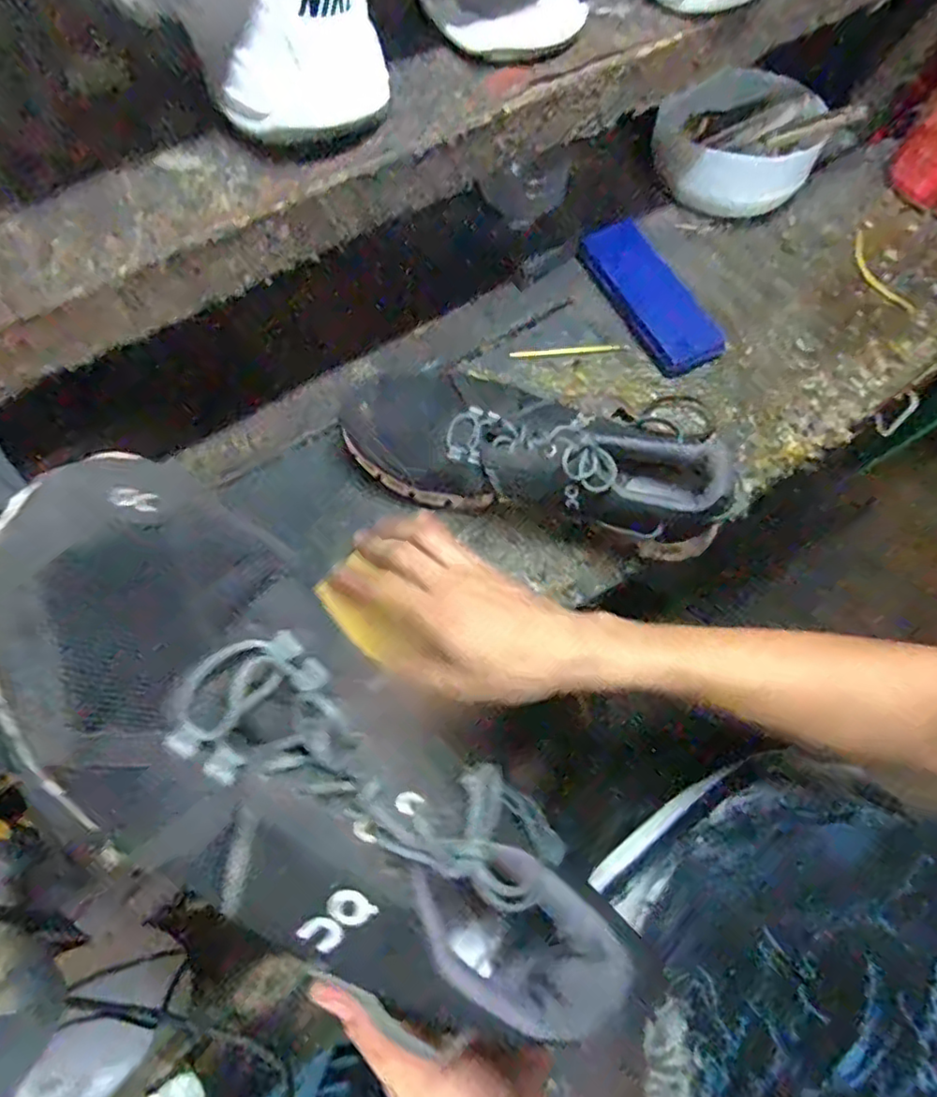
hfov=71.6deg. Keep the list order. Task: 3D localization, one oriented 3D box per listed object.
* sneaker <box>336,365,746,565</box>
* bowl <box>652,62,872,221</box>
[{"bbox_3d":[0.048,-0.072,0.471,0.274,0.091,0.101,20,68,3],"label":"sneaker"},{"bbox_3d":[0.272,-0.397,0.634,0.157,0.081,0.174,32,69,8],"label":"bowl"}]

